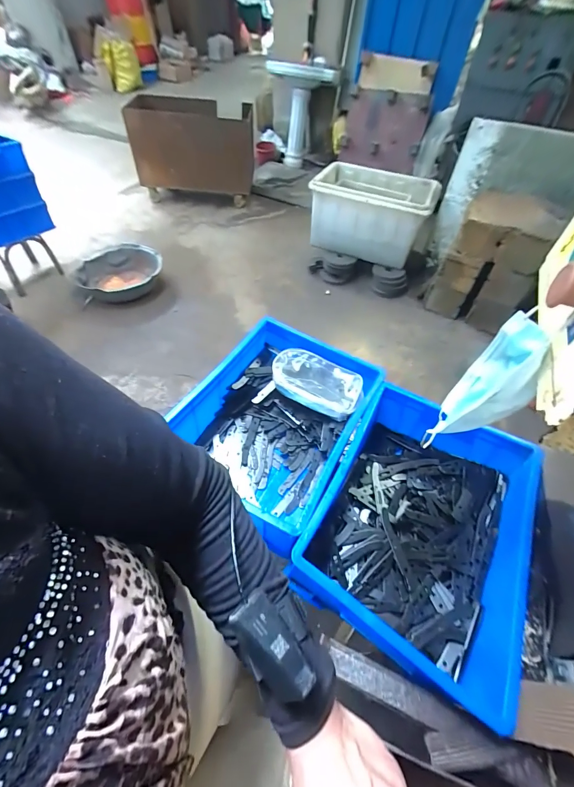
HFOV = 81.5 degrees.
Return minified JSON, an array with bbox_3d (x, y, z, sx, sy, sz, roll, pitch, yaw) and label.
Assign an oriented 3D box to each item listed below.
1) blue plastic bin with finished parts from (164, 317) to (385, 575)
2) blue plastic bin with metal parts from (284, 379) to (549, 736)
[{"bbox_3d":[-0.010,0.055,0.674,0.302,0.138,0.393,24,55,15],"label":"blue plastic bin with finished parts"},{"bbox_3d":[0.221,0.204,0.557,0.297,0.134,0.403,28,56,18],"label":"blue plastic bin with metal parts"}]

